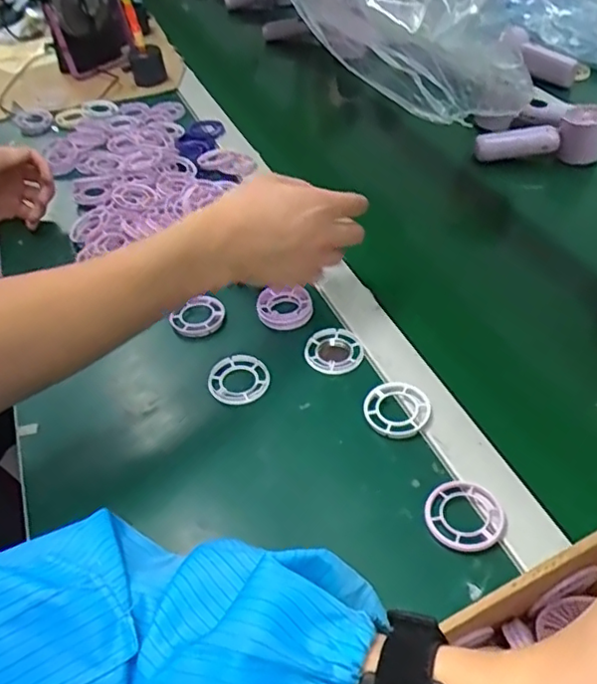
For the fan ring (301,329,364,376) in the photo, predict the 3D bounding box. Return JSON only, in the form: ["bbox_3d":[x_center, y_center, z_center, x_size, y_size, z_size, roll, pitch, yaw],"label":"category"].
[{"bbox_3d":[0.033,0.009,0.560,0.054,0.010,0.054,-3,46,3],"label":"fan ring"}]

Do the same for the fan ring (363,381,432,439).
[{"bbox_3d":[0.081,0.054,0.505,0.054,0.006,0.053,-3,46,3],"label":"fan ring"}]

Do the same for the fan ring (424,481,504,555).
[{"bbox_3d":[0.117,0.122,0.433,0.053,0.011,0.056,-3,46,3],"label":"fan ring"}]

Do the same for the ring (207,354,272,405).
[{"bbox_3d":[-0.053,0.034,0.546,0.051,0.009,0.055,-3,46,3],"label":"ring"}]

